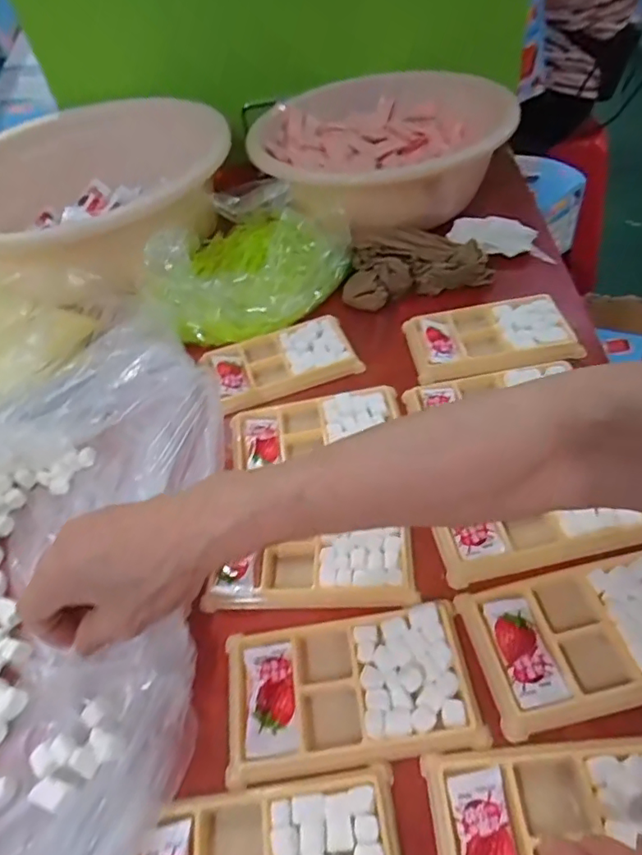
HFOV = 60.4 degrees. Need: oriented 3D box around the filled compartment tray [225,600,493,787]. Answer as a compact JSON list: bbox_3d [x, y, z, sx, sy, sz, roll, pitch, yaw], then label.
[{"bbox_3d":[0.015,0.145,0.309,0.136,0.017,0.074,-8,49,0],"label":"filled compartment tray"}]

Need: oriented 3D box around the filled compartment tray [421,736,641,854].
[{"bbox_3d":[0.121,0.186,0.252,0.133,0.019,0.078,-6,49,1],"label":"filled compartment tray"}]

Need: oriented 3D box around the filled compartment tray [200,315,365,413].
[{"bbox_3d":[-0.034,-0.060,0.495,0.128,0.014,0.073,-15,49,-6],"label":"filled compartment tray"}]

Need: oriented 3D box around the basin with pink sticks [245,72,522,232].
[{"bbox_3d":[0.064,-0.298,0.618,0.263,0.096,0.245,-3,49,4],"label":"basin with pink sticks"}]

